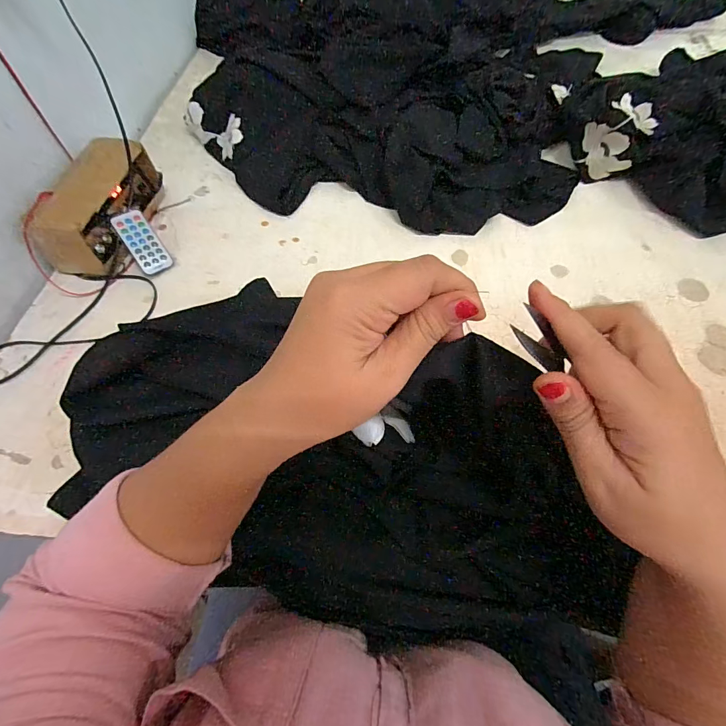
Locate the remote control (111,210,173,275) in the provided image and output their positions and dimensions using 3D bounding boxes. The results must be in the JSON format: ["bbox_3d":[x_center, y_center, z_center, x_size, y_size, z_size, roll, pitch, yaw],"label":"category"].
[{"bbox_3d":[-0.283,-0.155,0.488,0.039,0.006,0.083,-36,96,-32],"label":"remote control"}]

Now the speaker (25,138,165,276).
[{"bbox_3d":[-0.343,-0.203,0.498,0.069,0.081,0.193,8,61,6],"label":"speaker"}]

